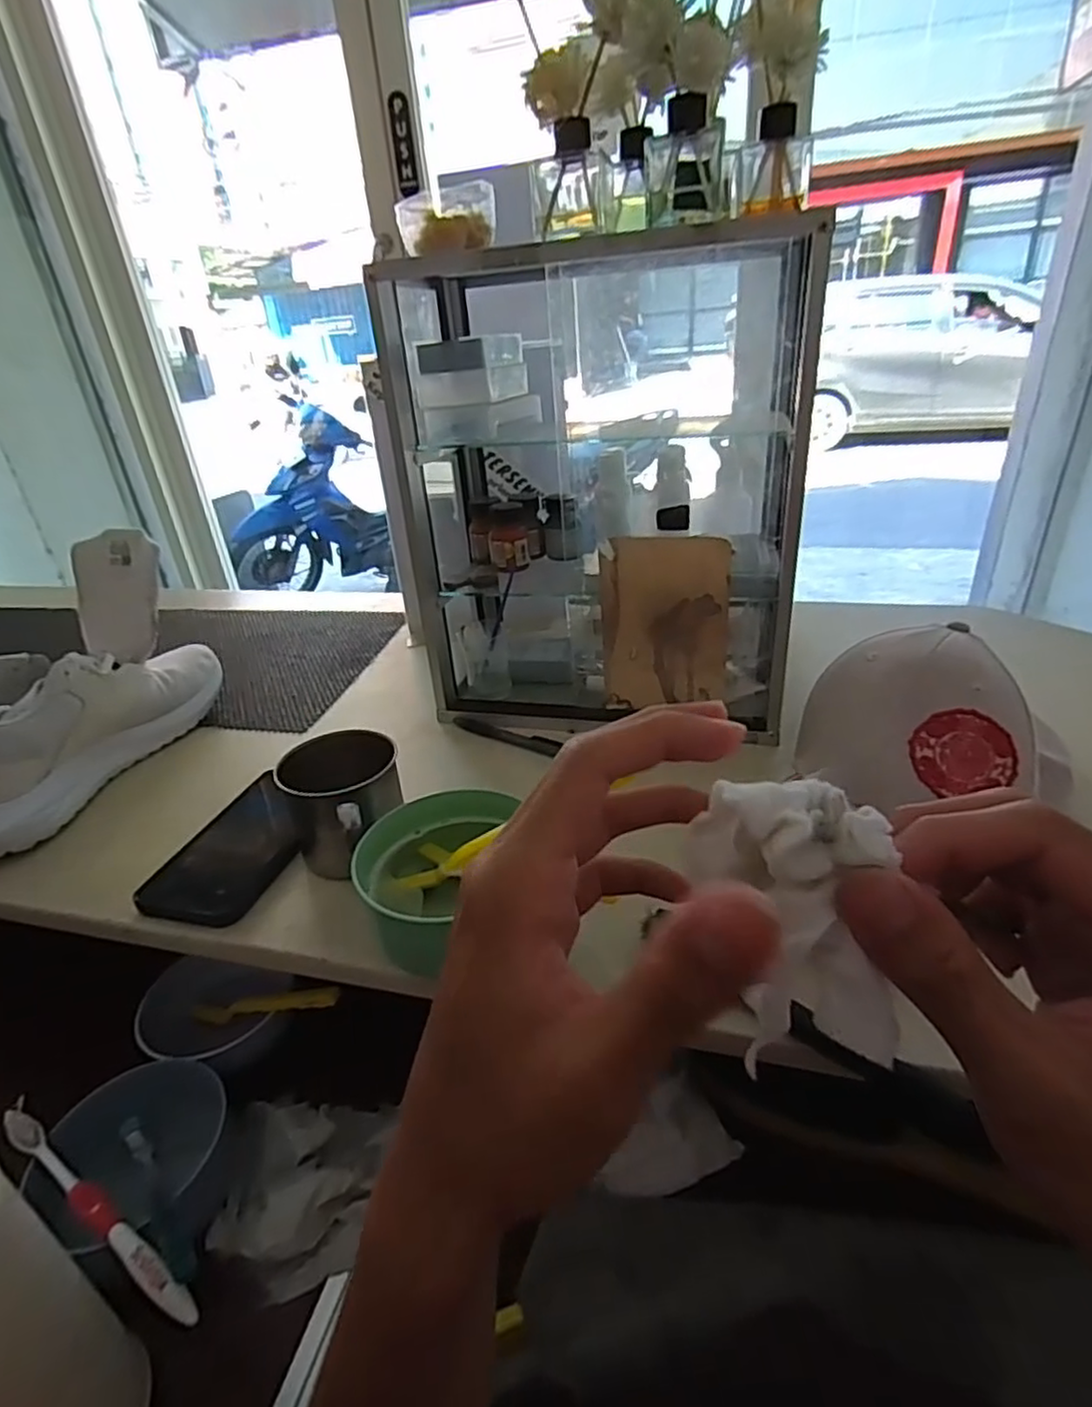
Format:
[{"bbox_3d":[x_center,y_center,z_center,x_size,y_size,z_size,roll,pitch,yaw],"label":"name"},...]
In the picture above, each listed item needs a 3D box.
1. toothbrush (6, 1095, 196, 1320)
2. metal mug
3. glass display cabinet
[{"bbox_3d":[-0.252,0.277,0.371,0.186,0.022,0.015,13,33,29],"label":"toothbrush"},{"bbox_3d":[-0.129,0.076,0.447,0.074,0.075,0.095,-17,31,-21],"label":"metal mug"},{"bbox_3d":[0.059,-0.190,0.599,0.304,0.352,0.243,4,30,15],"label":"glass display cabinet"}]

